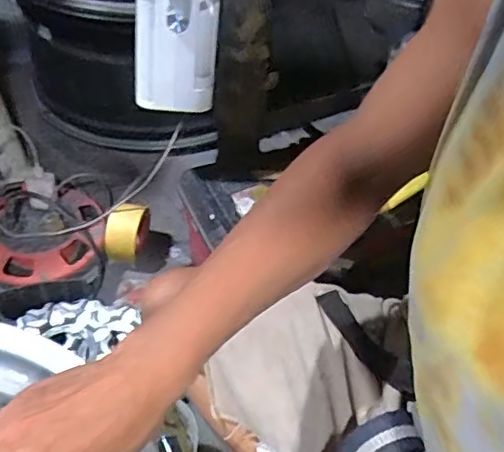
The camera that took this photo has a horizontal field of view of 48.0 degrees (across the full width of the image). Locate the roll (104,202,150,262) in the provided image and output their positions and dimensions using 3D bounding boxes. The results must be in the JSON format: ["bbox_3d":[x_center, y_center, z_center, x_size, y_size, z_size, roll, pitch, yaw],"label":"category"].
[{"bbox_3d":[-0.208,0.007,0.953,0.054,0.108,0.090,10,46,2],"label":"roll"}]

